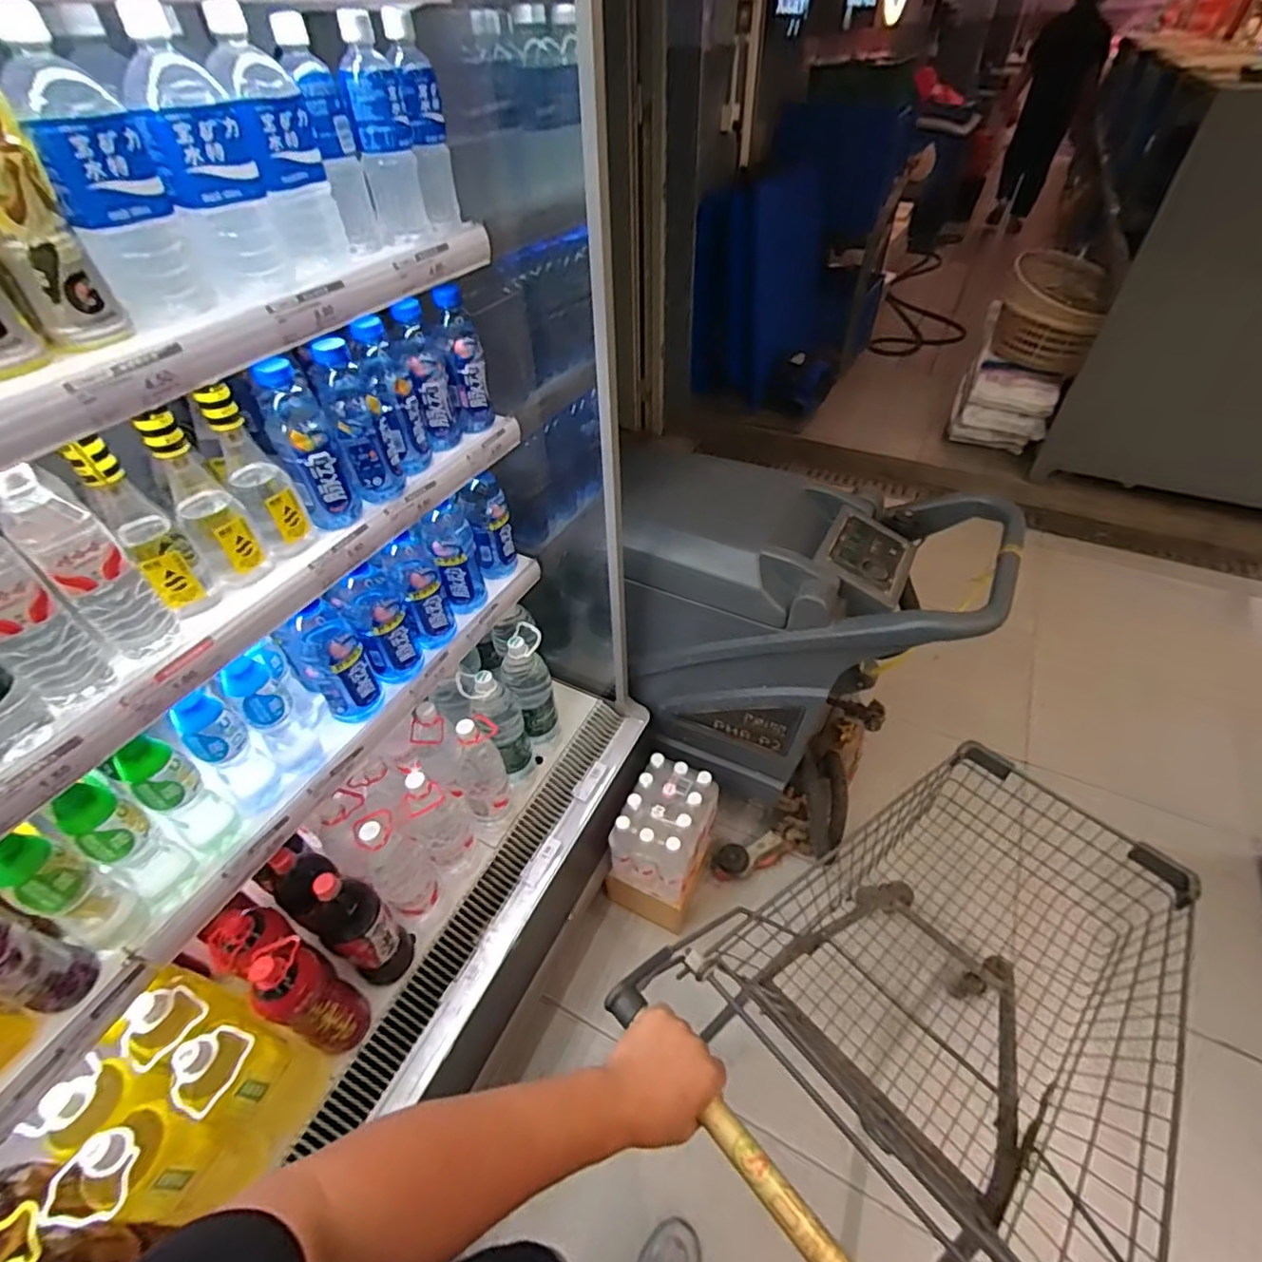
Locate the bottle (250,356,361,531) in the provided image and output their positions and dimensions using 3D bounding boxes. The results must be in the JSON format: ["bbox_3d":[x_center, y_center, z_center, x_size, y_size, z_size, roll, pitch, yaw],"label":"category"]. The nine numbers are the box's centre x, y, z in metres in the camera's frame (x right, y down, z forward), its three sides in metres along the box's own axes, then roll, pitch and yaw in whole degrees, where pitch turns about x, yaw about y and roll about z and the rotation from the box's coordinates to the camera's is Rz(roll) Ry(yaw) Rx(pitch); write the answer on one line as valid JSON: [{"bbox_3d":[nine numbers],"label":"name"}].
[{"bbox_3d":[-0.407,-0.228,0.758,0.074,0.209,0.065,-20,47,-17],"label":"bottle"}]

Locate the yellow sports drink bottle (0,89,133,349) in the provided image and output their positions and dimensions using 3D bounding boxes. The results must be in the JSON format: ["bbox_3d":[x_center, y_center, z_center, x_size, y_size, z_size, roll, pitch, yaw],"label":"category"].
[{"bbox_3d":[-0.483,-0.334,0.465,0.064,0.206,0.064,-30,50,-25],"label":"yellow sports drink bottle"}]

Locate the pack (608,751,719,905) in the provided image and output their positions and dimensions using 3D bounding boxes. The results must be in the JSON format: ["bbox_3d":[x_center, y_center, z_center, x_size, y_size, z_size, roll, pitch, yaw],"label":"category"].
[{"bbox_3d":[0.085,0.465,1.423,0.186,0.191,0.249,20,48,21],"label":"pack"}]

